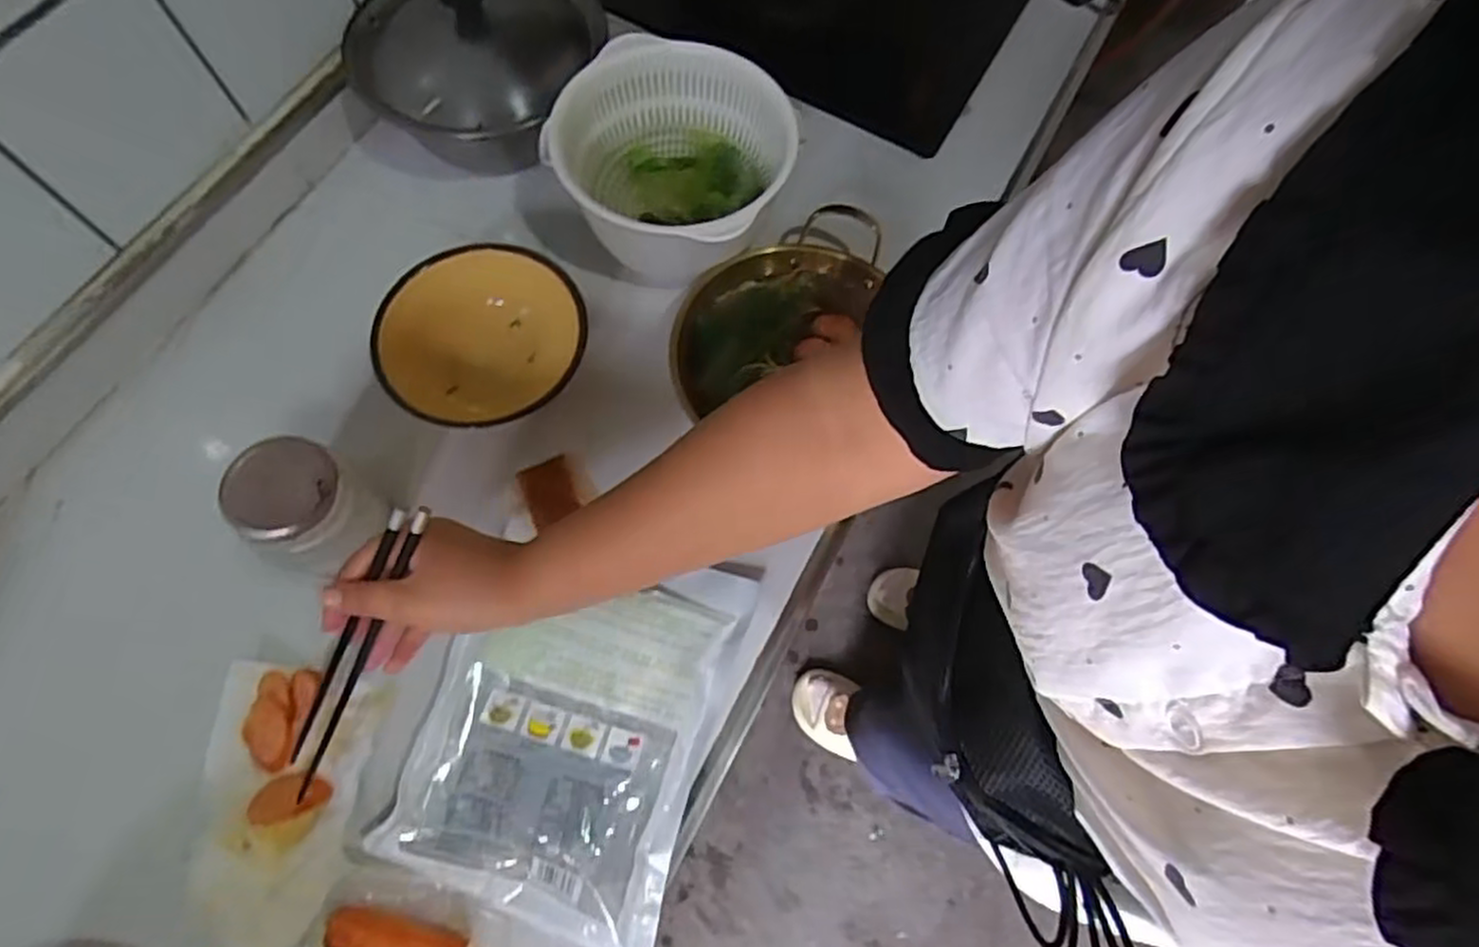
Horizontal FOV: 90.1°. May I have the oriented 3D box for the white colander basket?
[{"bbox_3d":[-0.075,-0.280,0.672,0.192,0.104,0.254,-7,68,-5],"label":"white colander basket"}]

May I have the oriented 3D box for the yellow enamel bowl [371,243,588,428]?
[{"bbox_3d":[-0.215,-0.103,0.633,0.162,0.092,0.165,1,68,-2],"label":"yellow enamel bowl"}]

